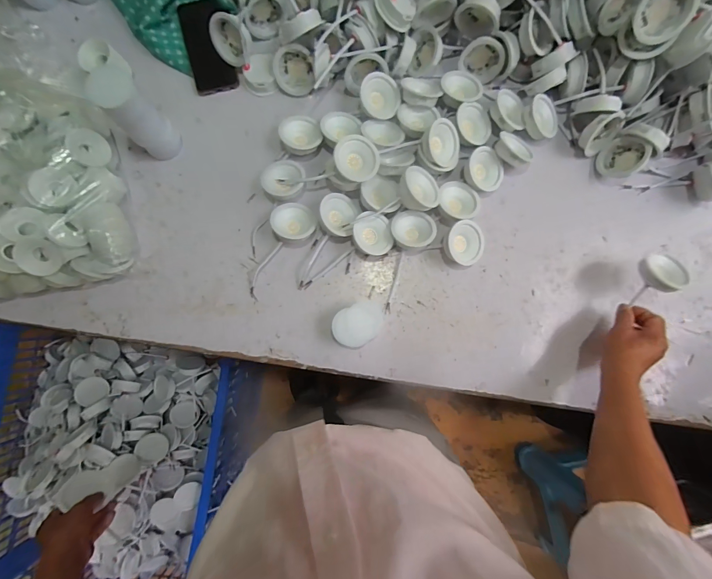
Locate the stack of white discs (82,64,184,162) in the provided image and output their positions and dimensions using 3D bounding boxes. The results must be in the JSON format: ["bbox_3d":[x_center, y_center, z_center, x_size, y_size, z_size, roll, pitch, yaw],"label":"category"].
[{"bbox_3d":[-0.338,-0.268,0.524,0.064,0.140,0.061,-38,87,-2],"label":"stack of white discs"}]

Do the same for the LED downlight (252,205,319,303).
[{"bbox_3d":[-0.135,-0.070,0.558,0.071,0.039,0.174,38,87,3],"label":"LED downlight"}]

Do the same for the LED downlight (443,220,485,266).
[{"bbox_3d":[0.176,-0.074,0.556,0.074,0.025,0.074,-2,95,-21],"label":"LED downlight"}]

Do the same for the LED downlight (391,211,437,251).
[{"bbox_3d":[0.095,-0.099,0.567,0.070,0.030,0.063,2,86,0],"label":"LED downlight"}]

